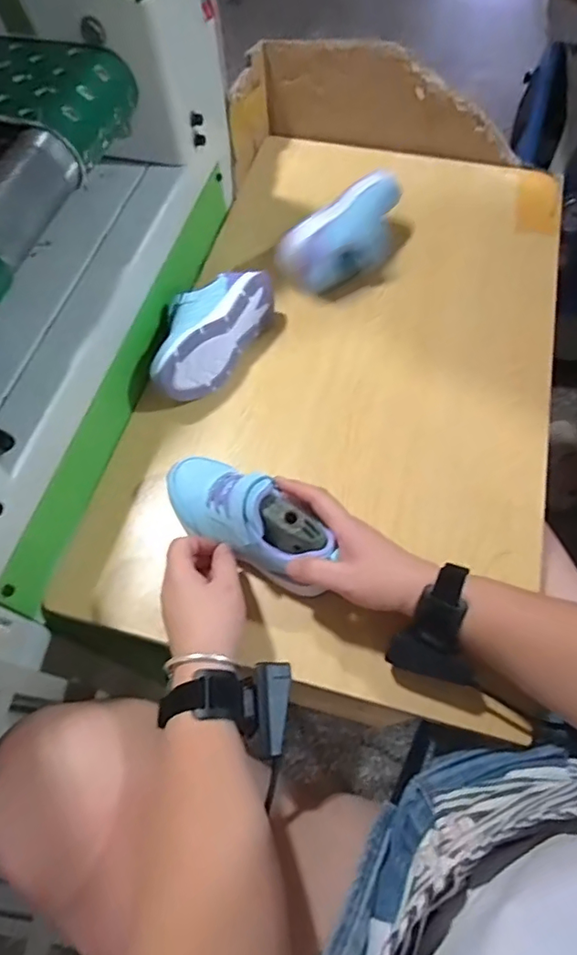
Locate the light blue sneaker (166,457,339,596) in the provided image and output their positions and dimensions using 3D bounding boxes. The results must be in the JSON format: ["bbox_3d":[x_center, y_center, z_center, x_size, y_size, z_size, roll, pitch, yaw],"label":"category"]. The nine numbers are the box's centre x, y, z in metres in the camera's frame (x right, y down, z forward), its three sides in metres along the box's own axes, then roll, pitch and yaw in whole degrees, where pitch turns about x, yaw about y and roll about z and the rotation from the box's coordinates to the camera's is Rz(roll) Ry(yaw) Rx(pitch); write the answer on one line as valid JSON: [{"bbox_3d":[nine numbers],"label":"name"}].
[{"bbox_3d":[-0.045,0.034,0.502,0.188,0.074,0.064,25,62,31],"label":"light blue sneaker"}]

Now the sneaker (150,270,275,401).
[{"bbox_3d":[-0.102,-0.177,0.633,0.087,0.081,0.189,29,65,14],"label":"sneaker"}]

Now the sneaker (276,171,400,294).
[{"bbox_3d":[0.076,-0.312,0.690,0.181,0.103,0.070,-35,68,-18],"label":"sneaker"}]

